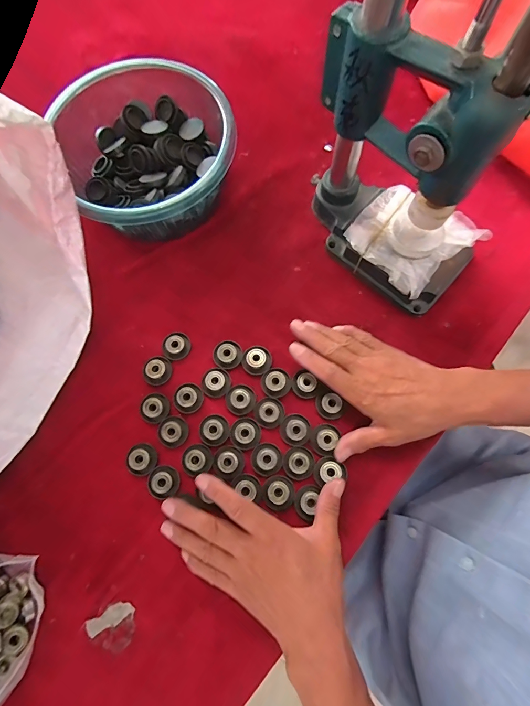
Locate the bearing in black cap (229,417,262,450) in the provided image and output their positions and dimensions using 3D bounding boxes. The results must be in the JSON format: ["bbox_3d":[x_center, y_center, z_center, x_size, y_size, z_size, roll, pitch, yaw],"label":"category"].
[{"bbox_3d":[-0.021,0.086,0.367,0.033,0.008,0.032,-1,75,2],"label":"bearing in black cap"}]

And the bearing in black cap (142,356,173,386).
[{"bbox_3d":[-0.121,0.019,0.389,0.028,0.013,0.032,-1,75,2],"label":"bearing in black cap"}]

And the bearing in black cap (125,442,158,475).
[{"bbox_3d":[-0.130,0.112,0.364,0.029,0.014,0.032,-9,75,0],"label":"bearing in black cap"}]

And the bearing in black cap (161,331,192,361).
[{"bbox_3d":[-0.103,-0.009,0.397,0.031,0.009,0.032,-1,75,2],"label":"bearing in black cap"}]

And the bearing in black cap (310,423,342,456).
[{"bbox_3d":[0.063,0.090,0.362,0.027,0.007,0.031,24,77,8],"label":"bearing in black cap"}]

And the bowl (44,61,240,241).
[{"bbox_3d":[-0.134,-0.237,0.416,0.187,0.082,0.197,-1,75,2],"label":"bowl"}]

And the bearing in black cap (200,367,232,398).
[{"bbox_3d":[-0.055,0.033,0.384,0.033,0.009,0.031,-1,75,2],"label":"bearing in black cap"}]

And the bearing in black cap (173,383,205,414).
[{"bbox_3d":[-0.086,0.049,0.381,0.032,0.012,0.032,-1,75,2],"label":"bearing in black cap"}]

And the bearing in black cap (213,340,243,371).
[{"bbox_3d":[-0.042,0.001,0.391,0.031,0.012,0.033,-1,75,2],"label":"bearing in black cap"}]

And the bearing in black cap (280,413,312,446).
[{"bbox_3d":[0.032,0.082,0.366,0.032,0.007,0.032,-1,75,2],"label":"bearing in black cap"}]

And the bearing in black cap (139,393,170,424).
[{"bbox_3d":[-0.121,0.061,0.379,0.029,0.013,0.029,-1,75,2],"label":"bearing in black cap"}]

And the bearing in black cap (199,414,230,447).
[{"bbox_3d":[-0.055,0.083,0.370,0.032,0.009,0.032,-1,75,2],"label":"bearing in black cap"}]

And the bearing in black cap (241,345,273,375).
[{"bbox_3d":[-0.009,0.007,0.388,0.033,0.010,0.033,-1,75,2],"label":"bearing in black cap"}]

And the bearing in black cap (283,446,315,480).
[{"bbox_3d":[0.035,0.114,0.358,0.032,0.008,0.032,-1,75,2],"label":"bearing in black cap"}]

